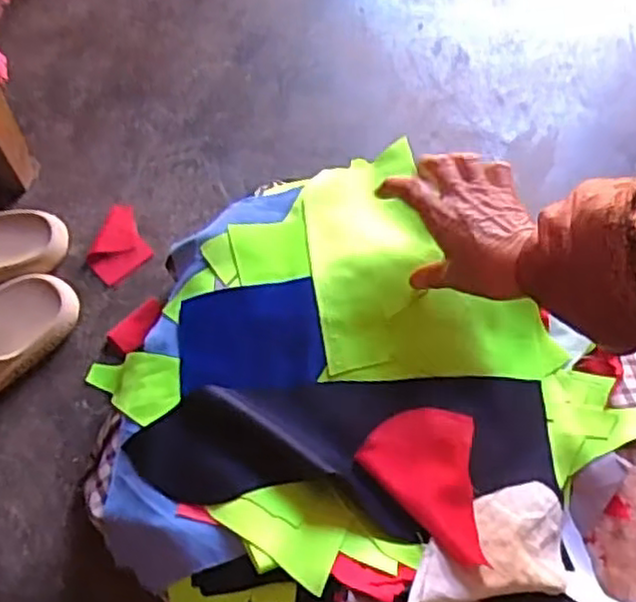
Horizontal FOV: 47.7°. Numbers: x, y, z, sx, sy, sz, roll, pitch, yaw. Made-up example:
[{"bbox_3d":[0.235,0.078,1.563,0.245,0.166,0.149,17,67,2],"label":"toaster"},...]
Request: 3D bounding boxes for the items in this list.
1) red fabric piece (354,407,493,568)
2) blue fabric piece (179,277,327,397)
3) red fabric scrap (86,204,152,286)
[{"bbox_3d":[0.077,0.134,0.539,0.085,0.026,0.120,0,59,-2],"label":"red fabric piece"},{"bbox_3d":[-0.057,0.028,0.602,0.118,0.017,0.093,-3,59,-4],"label":"blue fabric piece"},{"bbox_3d":[-0.218,-0.064,0.767,0.061,0.006,0.092,-23,64,-14],"label":"red fabric scrap"}]

